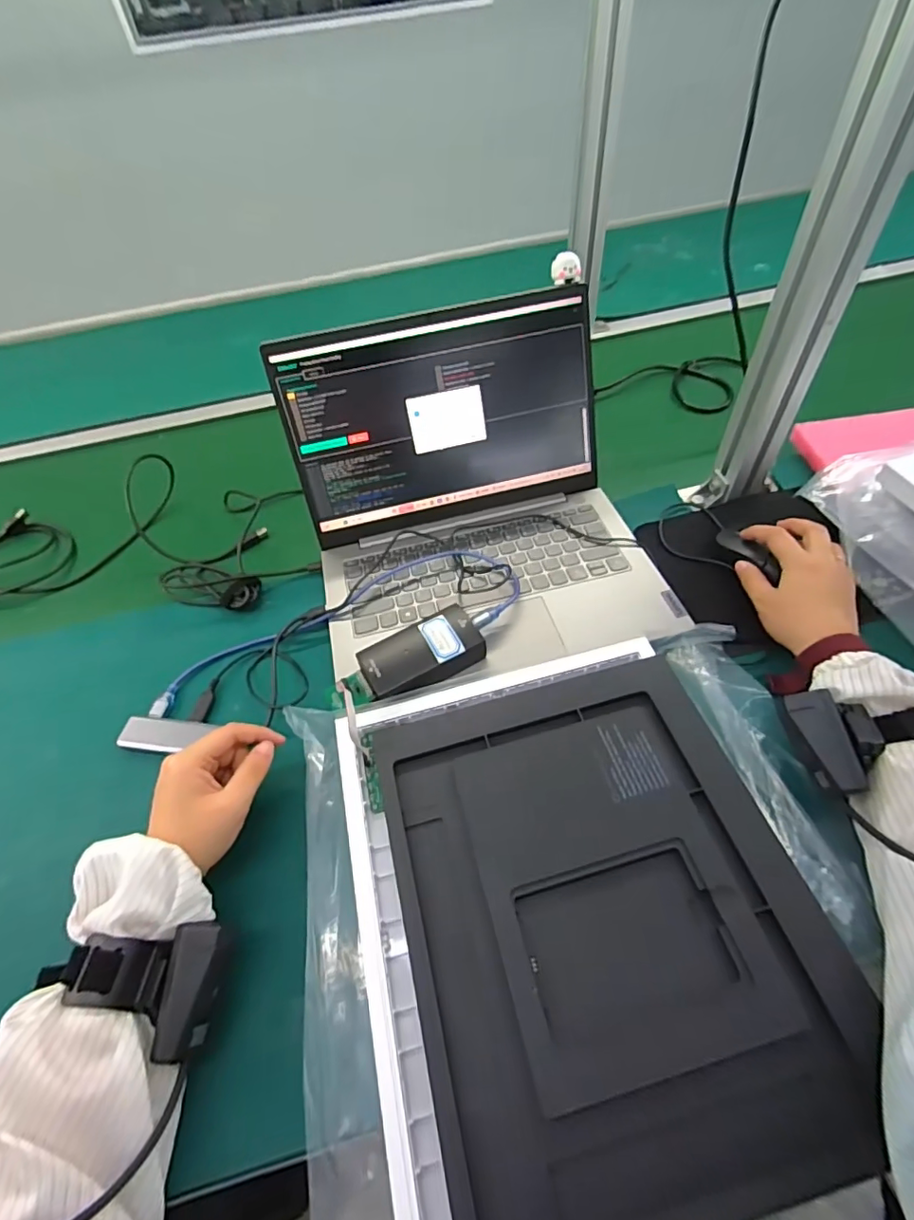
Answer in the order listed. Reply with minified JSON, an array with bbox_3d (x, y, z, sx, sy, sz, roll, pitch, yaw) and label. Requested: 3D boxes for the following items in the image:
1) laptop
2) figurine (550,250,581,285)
[{"bbox_3d":[0.014,-0.109,0.485,0.315,0.175,0.303,-13,52,-4],"label":"laptop"},{"bbox_3d":[0.104,-0.327,0.508,0.027,0.022,0.017,2,52,7],"label":"figurine"}]

